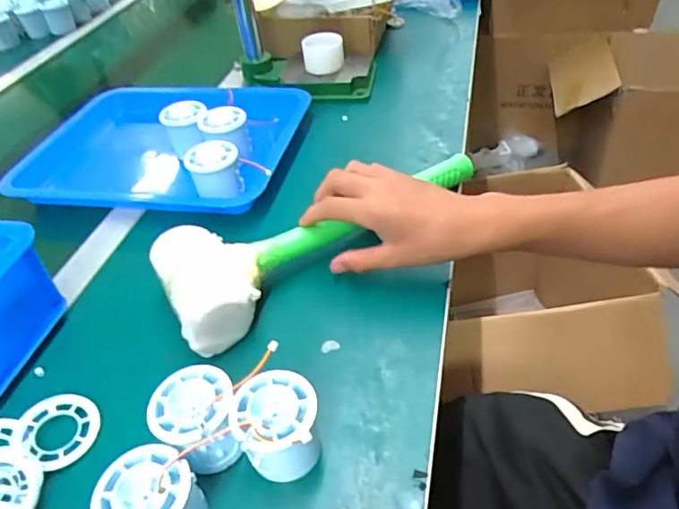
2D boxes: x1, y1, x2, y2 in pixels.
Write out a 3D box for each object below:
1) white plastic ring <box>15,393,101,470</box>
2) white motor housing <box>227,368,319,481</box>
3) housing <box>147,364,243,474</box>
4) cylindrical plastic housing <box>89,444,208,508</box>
[{"bbox_3d":[-0.212,0.130,0.379,0.060,0.010,0.054,27,53,31],"label":"white plastic ring"},{"bbox_3d":[-0.041,0.116,0.339,0.053,0.055,0.052,-4,43,4],"label":"white motor housing"},{"bbox_3d":[-0.094,0.116,0.346,0.053,0.053,0.059,-29,47,-21],"label":"housing"},{"bbox_3d":[-0.113,0.154,0.307,0.054,0.048,0.054,-4,43,4],"label":"cylindrical plastic housing"}]

